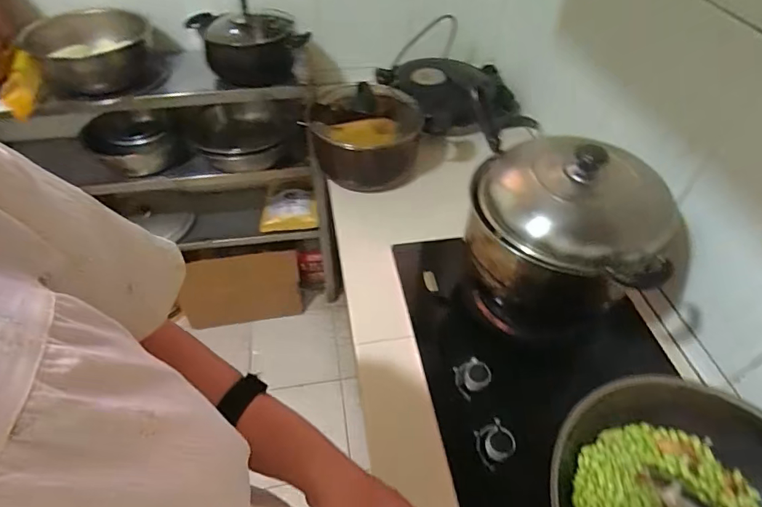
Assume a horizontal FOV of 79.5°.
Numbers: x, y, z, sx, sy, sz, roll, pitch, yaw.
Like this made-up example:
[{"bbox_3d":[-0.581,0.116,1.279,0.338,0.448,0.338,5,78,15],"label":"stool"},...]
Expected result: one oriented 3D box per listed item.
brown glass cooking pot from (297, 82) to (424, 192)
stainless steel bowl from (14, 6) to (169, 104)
[{"bbox_3d":[-0.038,-0.255,1.012,0.231,0.143,0.211,0,47,0],"label":"brown glass cooking pot"},{"bbox_3d":[-0.615,-0.438,0.995,0.252,0.125,0.193,-23,51,-20],"label":"stainless steel bowl"}]

